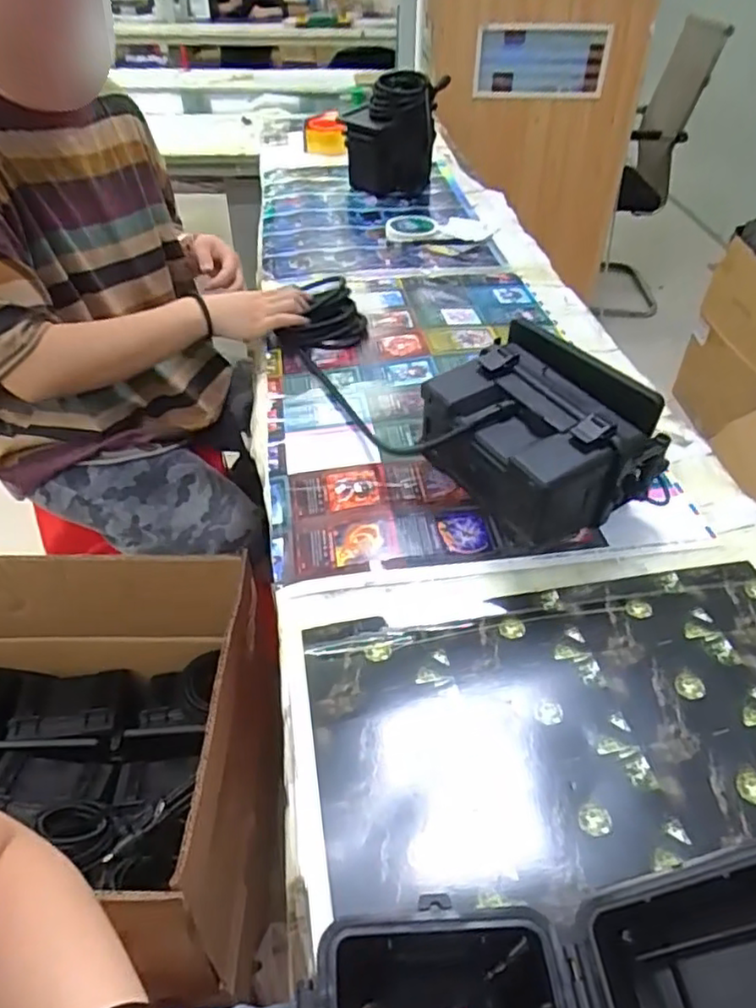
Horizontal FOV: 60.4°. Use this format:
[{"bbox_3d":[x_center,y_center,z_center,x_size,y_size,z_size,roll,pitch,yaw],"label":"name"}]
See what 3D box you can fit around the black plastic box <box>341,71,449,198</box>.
[{"bbox_3d":[0.030,-0.717,1.264,0.171,0.189,0.138,9,41,8],"label":"black plastic box"}]

